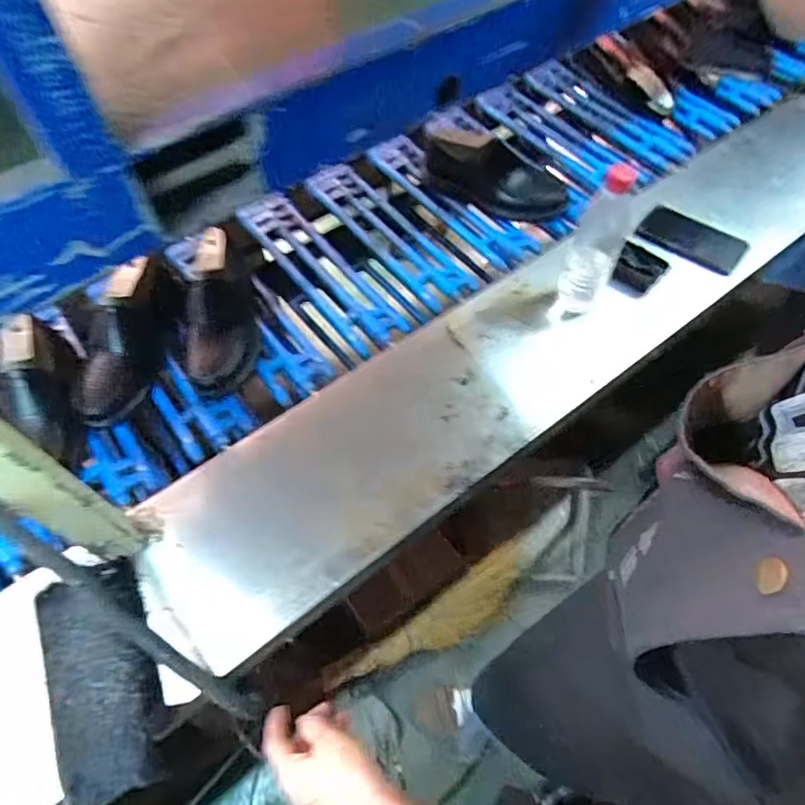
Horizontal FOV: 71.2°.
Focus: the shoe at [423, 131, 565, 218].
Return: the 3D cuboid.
[{"bbox_3d":[0.162,-0.390,0.971,0.253,0.087,0.100,17,60,-6],"label":"shoe"}]

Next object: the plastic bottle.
[{"bbox_3d":[0.301,-0.250,0.855,0.069,0.074,0.265,23,62,14],"label":"plastic bottle"}]

